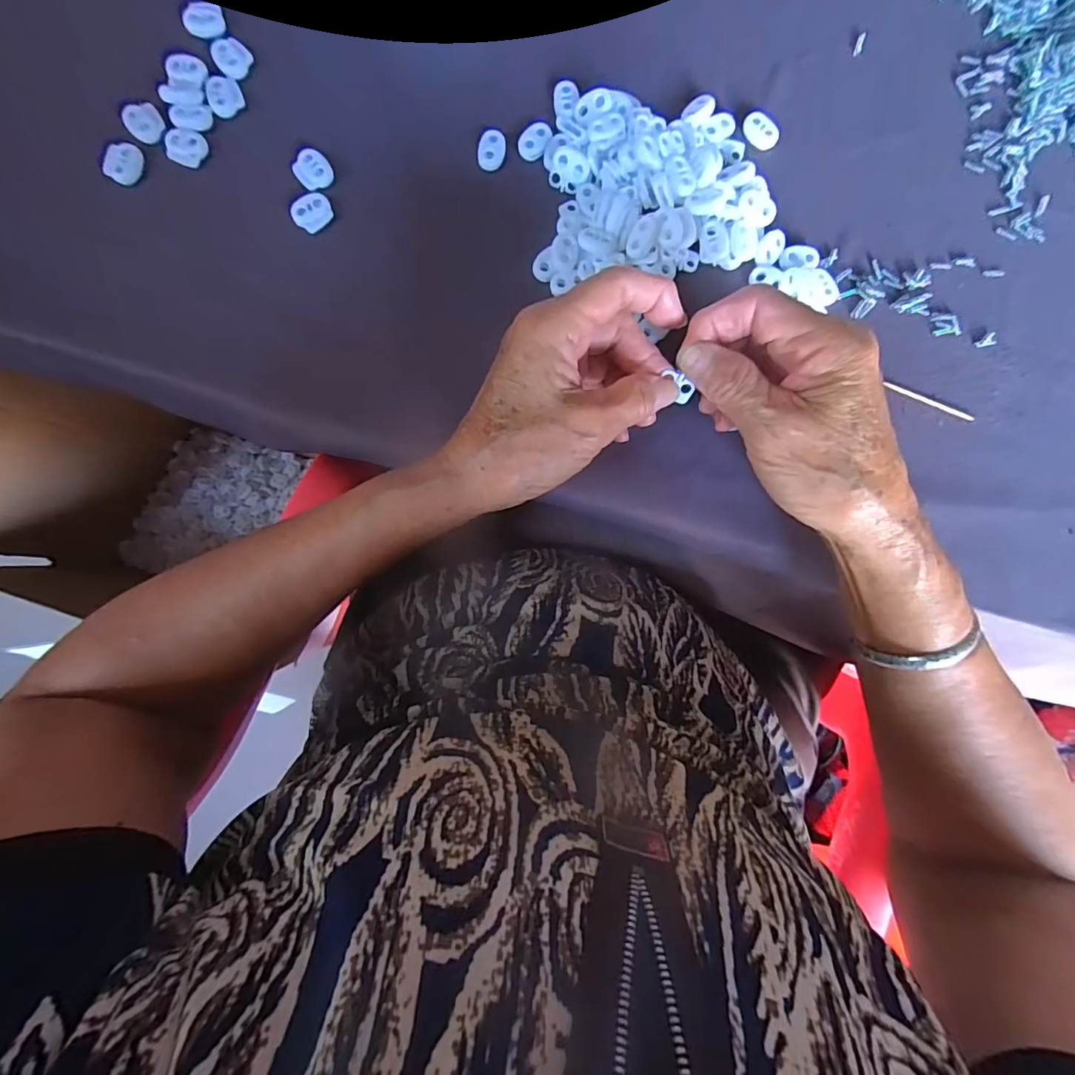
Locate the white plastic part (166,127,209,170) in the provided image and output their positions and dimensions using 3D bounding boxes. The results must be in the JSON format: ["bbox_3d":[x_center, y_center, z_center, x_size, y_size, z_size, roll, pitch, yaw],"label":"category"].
[{"bbox_3d":[-0.203,-0.225,0.288,0.022,0.004,0.021,0,88,-2],"label":"white plastic part"}]

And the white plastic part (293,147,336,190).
[{"bbox_3d":[-0.130,-0.214,0.290,0.020,0.004,0.023,-38,89,-3],"label":"white plastic part"}]

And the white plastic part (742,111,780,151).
[{"bbox_3d":[0.133,-0.242,0.299,0.023,0.008,0.014,43,87,0],"label":"white plastic part"}]

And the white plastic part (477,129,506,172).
[{"bbox_3d":[-0.027,-0.228,0.293,0.015,0.004,0.021,6,87,-2],"label":"white plastic part"}]

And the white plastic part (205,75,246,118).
[{"bbox_3d":[-0.182,-0.257,0.290,0.019,0.004,0.022,-21,88,-3],"label":"white plastic part"}]

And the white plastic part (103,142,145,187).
[{"bbox_3d":[-0.236,-0.214,0.285,0.018,0.004,0.023,26,87,-1],"label":"white plastic part"}]

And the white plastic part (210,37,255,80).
[{"bbox_3d":[-0.178,-0.279,0.290,0.022,0.004,0.020,0,88,-2],"label":"white plastic part"}]

